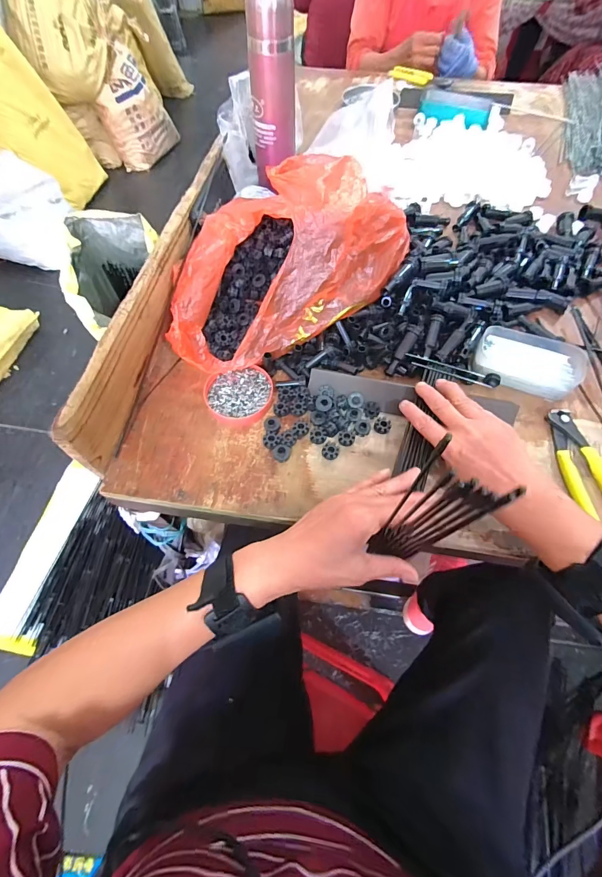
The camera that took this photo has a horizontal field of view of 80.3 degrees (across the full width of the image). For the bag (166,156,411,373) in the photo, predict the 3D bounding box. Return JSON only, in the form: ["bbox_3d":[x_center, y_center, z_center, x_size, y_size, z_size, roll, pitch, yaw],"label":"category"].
[{"bbox_3d":[-0.019,-0.200,0.425,0.275,0.142,0.234,10,62,5],"label":"bag"}]

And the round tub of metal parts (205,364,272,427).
[{"bbox_3d":[-0.074,-0.053,0.434,0.079,0.016,0.071,-11,62,-6],"label":"round tub of metal parts"}]

